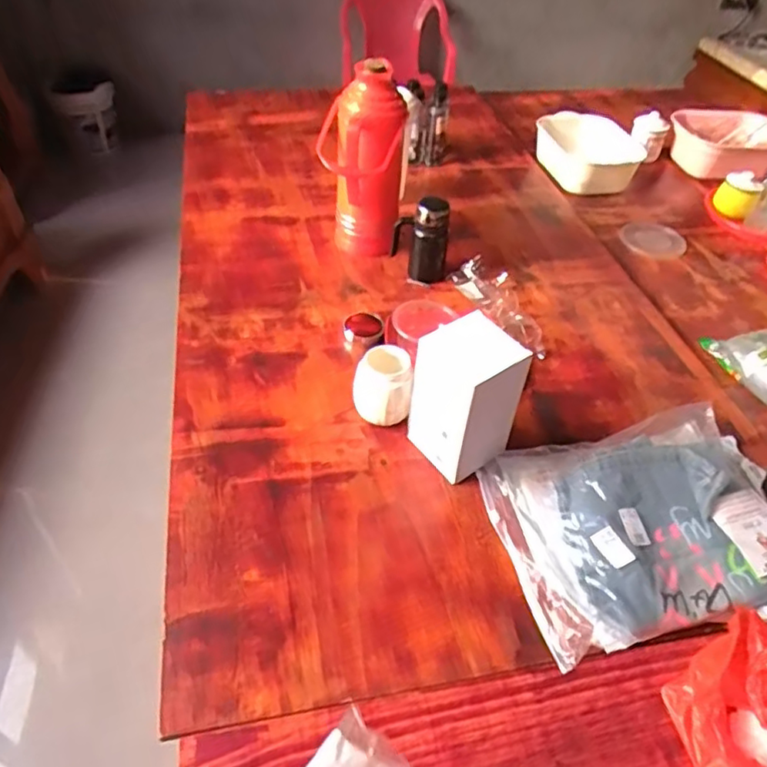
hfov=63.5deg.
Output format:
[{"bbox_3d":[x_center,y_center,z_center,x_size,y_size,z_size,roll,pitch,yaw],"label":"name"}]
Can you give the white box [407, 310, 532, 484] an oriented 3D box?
[{"bbox_3d":[0.111,0.013,0.848,0.103,0.209,0.120,-23,51,-26],"label":"white box"}]

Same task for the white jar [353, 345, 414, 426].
[{"bbox_3d":[-0.002,0.010,0.934,0.080,0.103,0.083,3,44,-3],"label":"white jar"}]

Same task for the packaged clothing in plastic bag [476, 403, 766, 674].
[{"bbox_3d":[0.366,0.174,0.827,0.423,0.070,0.294,-8,45,-14],"label":"packaged clothing in plastic bag"}]

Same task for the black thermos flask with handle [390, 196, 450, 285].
[{"bbox_3d":[0.072,-0.279,1.198,0.110,0.160,0.061,2,44,-3],"label":"black thermos flask with handle"}]

